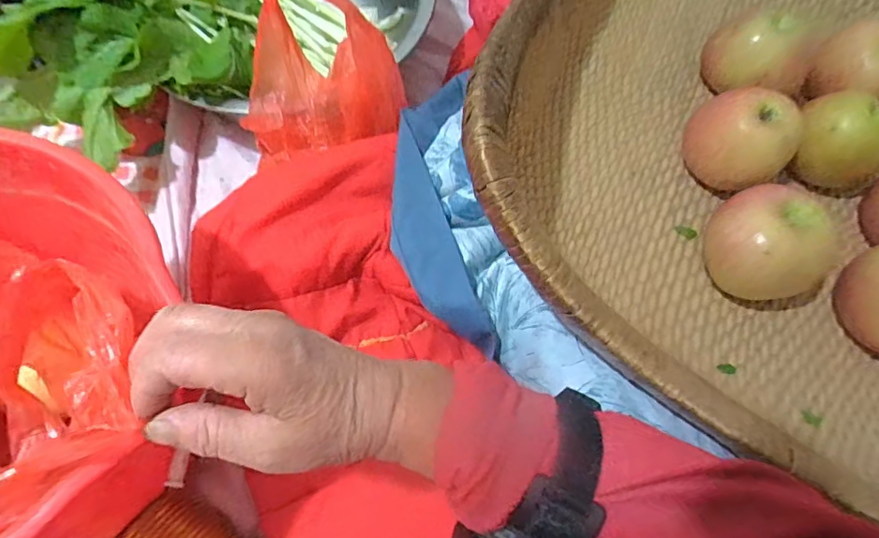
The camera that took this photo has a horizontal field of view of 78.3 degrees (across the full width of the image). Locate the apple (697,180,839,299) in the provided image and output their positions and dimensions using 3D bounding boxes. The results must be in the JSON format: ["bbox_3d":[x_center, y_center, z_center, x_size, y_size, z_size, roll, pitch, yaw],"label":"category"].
[{"bbox_3d":[0.264,-0.031,0.429,0.075,0.081,0.084,12,65,2],"label":"apple"}]

